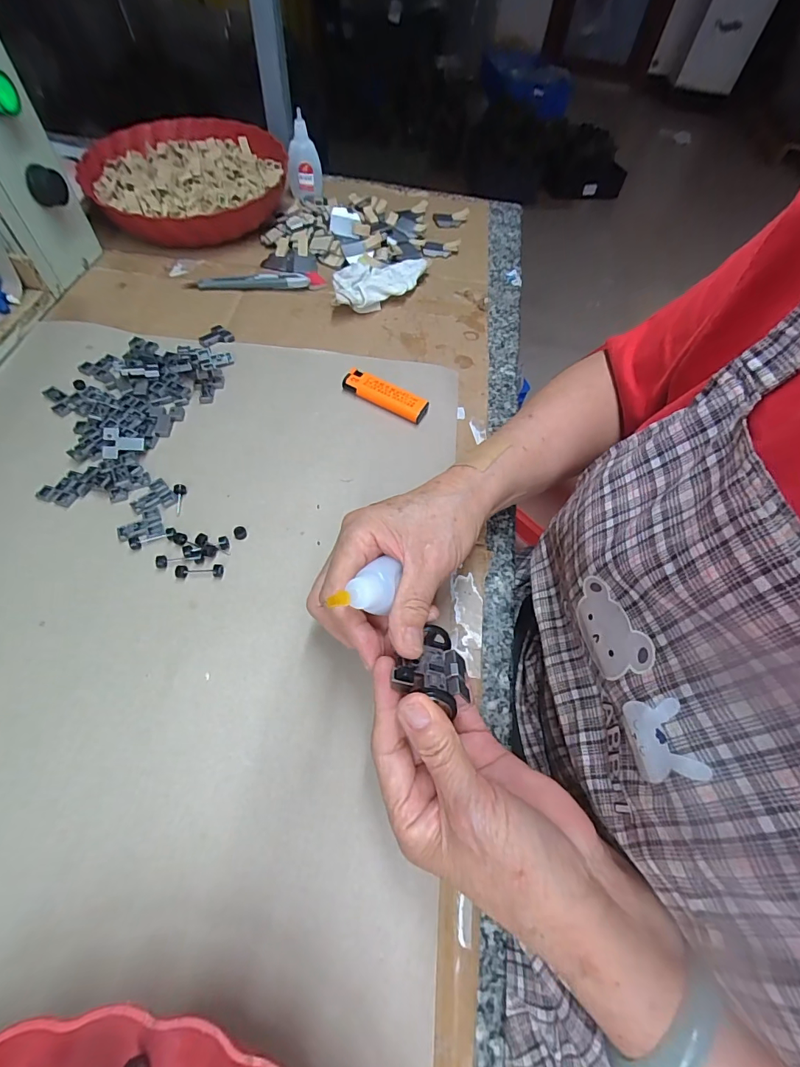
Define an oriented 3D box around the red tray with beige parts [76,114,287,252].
[{"bbox_3d":[-0.269,-0.450,0.547,0.236,0.053,0.237,-30,67,-20],"label":"red tray with beige parts"}]

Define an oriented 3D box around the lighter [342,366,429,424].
[{"bbox_3d":[-0.014,-0.129,0.396,0.082,0.013,0.022,26,62,10],"label":"lighter"}]

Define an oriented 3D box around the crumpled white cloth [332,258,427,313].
[{"bbox_3d":[-0.022,-0.287,0.482,0.133,0.028,0.059,-34,68,-21],"label":"crumpled white cloth"}]

